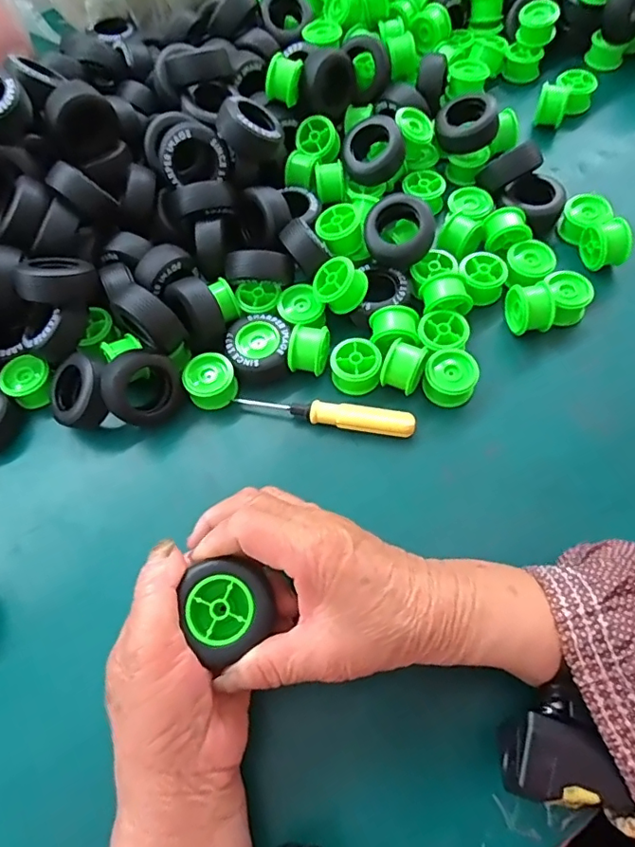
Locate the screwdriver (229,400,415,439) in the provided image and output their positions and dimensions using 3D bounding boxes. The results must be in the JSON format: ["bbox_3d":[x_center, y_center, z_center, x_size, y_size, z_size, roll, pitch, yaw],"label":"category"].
[{"bbox_3d":[0.005,-0.005,0.351,0.116,0.013,0.014,7,64,9],"label":"screwdriver"}]

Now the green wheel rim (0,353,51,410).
[{"bbox_3d":[-0.202,-0.029,0.373,0.028,0.024,0.032,23,70,11],"label":"green wheel rim"}]

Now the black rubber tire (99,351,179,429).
[{"bbox_3d":[-0.116,-0.023,0.349,0.048,0.024,0.046,-19,105,-29],"label":"black rubber tire"}]

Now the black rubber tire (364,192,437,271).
[{"bbox_3d":[0.059,-0.137,0.381,0.048,0.025,0.050,5,99,6],"label":"black rubber tire"}]

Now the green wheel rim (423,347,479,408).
[{"bbox_3d":[0.088,-0.031,0.353,0.033,0.021,0.032,-2,63,4],"label":"green wheel rim"}]

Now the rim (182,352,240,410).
[{"bbox_3d":[-0.072,-0.028,0.361,0.033,0.019,0.033,-2,63,4],"label":"rim"}]

